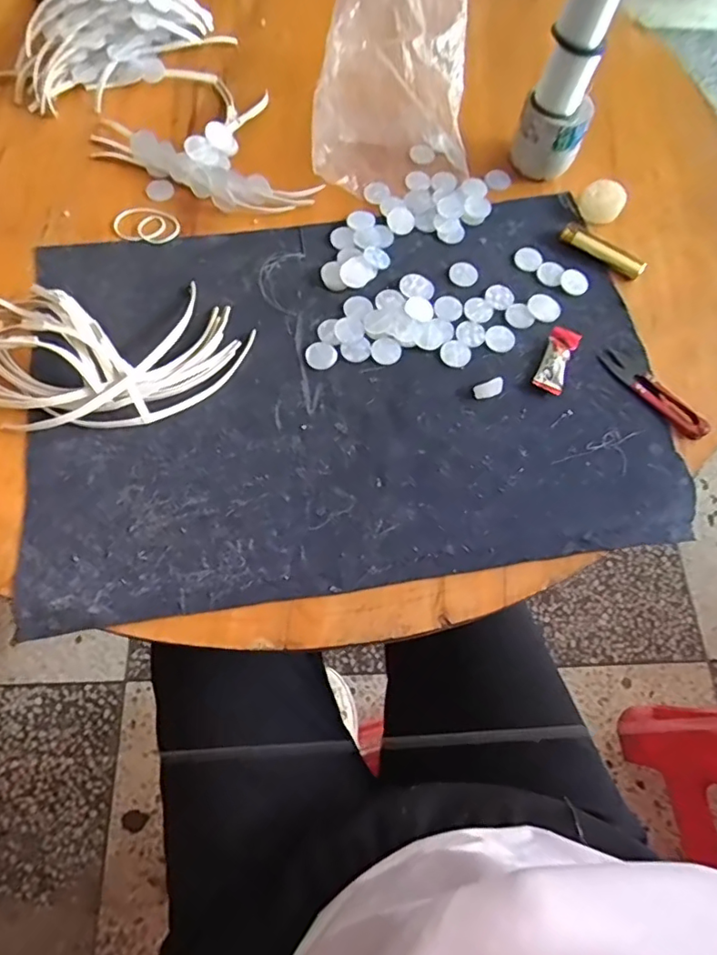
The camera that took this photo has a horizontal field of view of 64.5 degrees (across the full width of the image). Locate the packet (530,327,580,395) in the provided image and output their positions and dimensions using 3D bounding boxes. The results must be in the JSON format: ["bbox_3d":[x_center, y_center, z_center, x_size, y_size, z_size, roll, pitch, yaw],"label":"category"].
[{"bbox_3d":[0.171,-0.103,0.486,0.025,0.006,0.064,24,68,7],"label":"packet"}]

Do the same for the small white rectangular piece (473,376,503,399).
[{"bbox_3d":[0.108,-0.074,0.469,0.023,0.010,0.013,-16,69,-10],"label":"small white rectangular piece"}]

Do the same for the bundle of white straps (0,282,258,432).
[{"bbox_3d":[-0.206,-0.105,0.450,0.234,0.041,0.128,-6,68,-6],"label":"bundle of white straps"}]

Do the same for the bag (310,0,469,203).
[{"bbox_3d":[0.032,-0.384,0.551,0.145,0.080,0.206,2,67,-2],"label":"bag"}]

